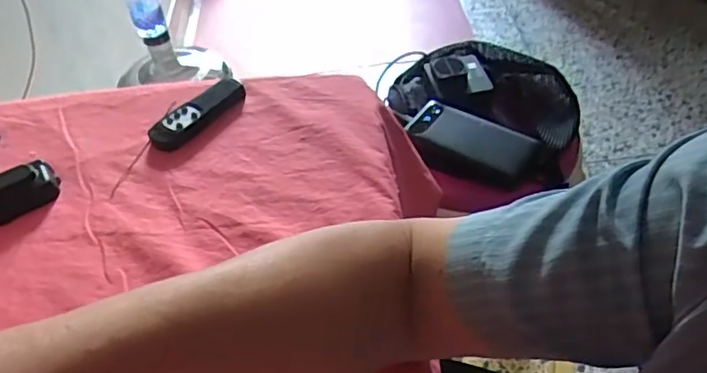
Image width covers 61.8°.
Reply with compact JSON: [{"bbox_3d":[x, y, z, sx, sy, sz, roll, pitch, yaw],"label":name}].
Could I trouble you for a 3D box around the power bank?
[{"bbox_3d":[0.139,-0.060,0.713,0.147,0.027,0.061,24,54,26],"label":"power bank"}]

